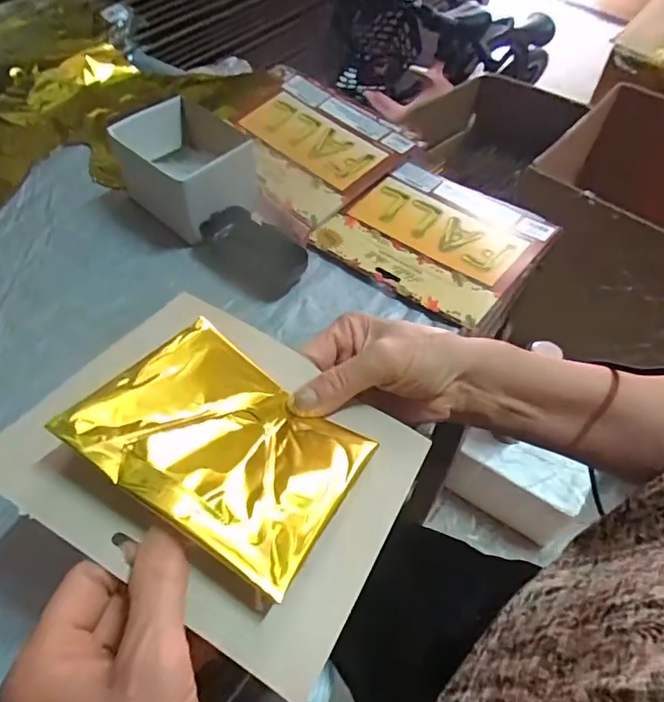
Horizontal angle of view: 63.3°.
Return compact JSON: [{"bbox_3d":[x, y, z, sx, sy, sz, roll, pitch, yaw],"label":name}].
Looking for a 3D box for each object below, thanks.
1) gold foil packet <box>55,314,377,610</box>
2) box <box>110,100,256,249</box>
[{"bbox_3d":[-0.053,0.046,0.281,0.127,0.017,0.109,34,40,7],"label":"gold foil packet"},{"bbox_3d":[-0.139,-0.182,0.536,0.133,0.078,0.098,37,60,24],"label":"box"}]

